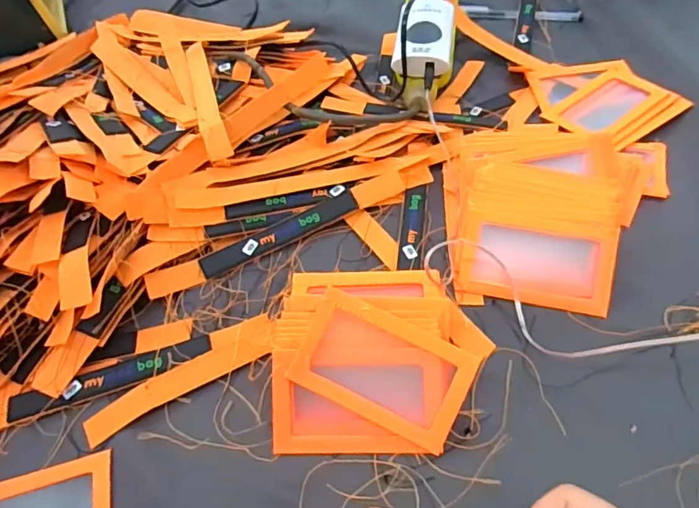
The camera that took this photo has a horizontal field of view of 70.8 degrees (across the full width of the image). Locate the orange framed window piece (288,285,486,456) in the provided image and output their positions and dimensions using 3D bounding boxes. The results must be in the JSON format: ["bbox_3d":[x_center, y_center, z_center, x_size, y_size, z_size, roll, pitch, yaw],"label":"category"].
[{"bbox_3d":[0.021,0.071,0.305,0.103,0.006,0.062,25,88,6],"label":"orange framed window piece"}]

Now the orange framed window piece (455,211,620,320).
[{"bbox_3d":[0.135,0.007,0.359,0.105,0.006,0.060,8,82,12],"label":"orange framed window piece"}]

